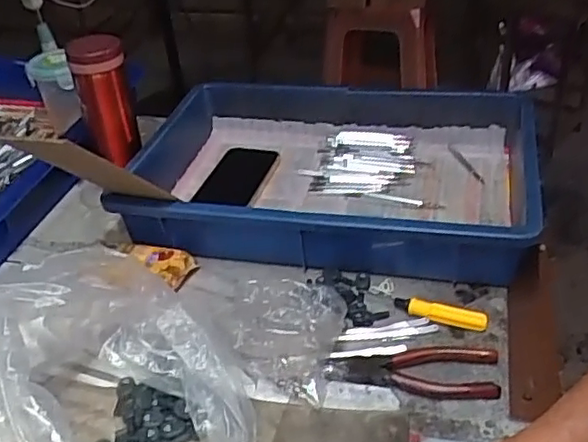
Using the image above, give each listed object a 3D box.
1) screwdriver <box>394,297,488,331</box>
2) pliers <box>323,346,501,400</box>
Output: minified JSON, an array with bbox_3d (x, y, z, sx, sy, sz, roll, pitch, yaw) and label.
[{"bbox_3d":[0.132,0.082,0.568,0.083,0.013,0.015,13,39,23],"label":"screwdriver"},{"bbox_3d":[0.097,0.122,0.523,0.138,0.018,0.049,4,37,12],"label":"pliers"}]

